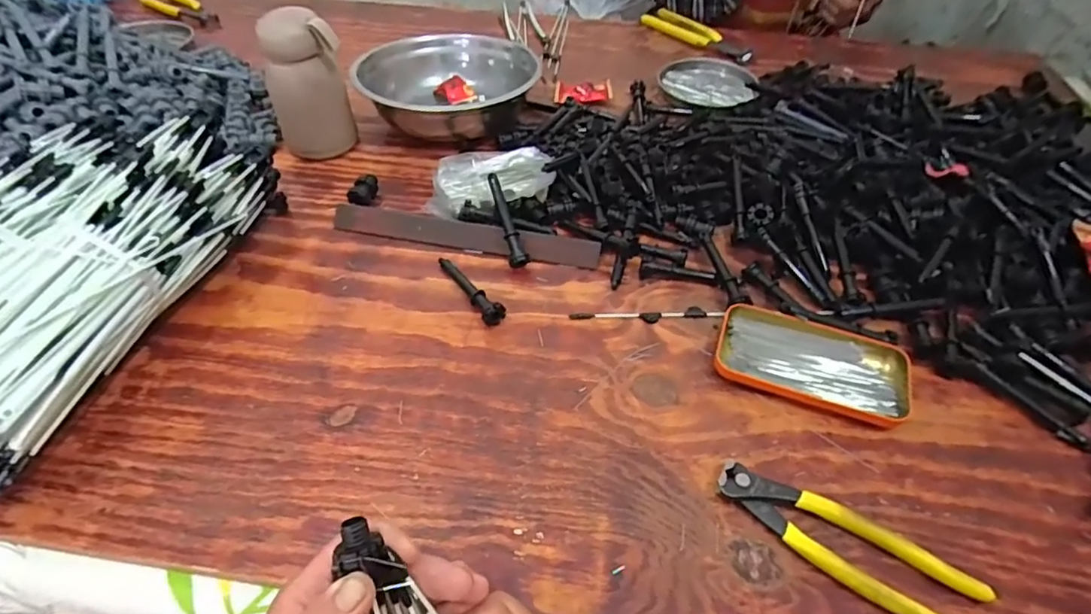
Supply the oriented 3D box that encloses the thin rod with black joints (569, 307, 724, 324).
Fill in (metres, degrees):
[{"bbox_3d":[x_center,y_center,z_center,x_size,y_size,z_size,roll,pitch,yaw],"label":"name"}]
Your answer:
[{"bbox_3d":[0.089,0.007,0.496,0.132,0.006,0.015,-1,48,-2],"label":"thin rod with black joints"}]

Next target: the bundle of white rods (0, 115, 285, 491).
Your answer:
[{"bbox_3d":[-0.383,-0.034,0.446,0.196,0.109,0.335,13,49,10],"label":"bundle of white rods"}]

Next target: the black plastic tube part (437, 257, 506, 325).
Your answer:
[{"bbox_3d":[-0.067,-0.019,0.509,0.018,0.021,0.096,-25,53,-22],"label":"black plastic tube part"}]

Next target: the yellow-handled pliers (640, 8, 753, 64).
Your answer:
[{"bbox_3d":[0.239,-0.425,0.888,0.057,0.011,0.188,-30,55,-25],"label":"yellow-handled pliers"}]

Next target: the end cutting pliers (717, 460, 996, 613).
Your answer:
[{"bbox_3d":[0.188,0.151,0.361,0.162,0.017,0.044,26,53,21],"label":"end cutting pliers"}]

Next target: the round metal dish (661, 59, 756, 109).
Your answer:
[{"bbox_3d":[0.218,-0.298,0.766,0.123,0.025,0.107,5,48,3],"label":"round metal dish"}]

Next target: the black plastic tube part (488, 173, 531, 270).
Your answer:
[{"bbox_3d":[-0.037,-0.083,0.541,0.018,0.014,0.095,-15,74,-14],"label":"black plastic tube part"}]

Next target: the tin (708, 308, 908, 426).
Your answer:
[{"bbox_3d":[0.210,0.045,0.452,0.143,0.021,0.078,16,50,13],"label":"tin"}]

